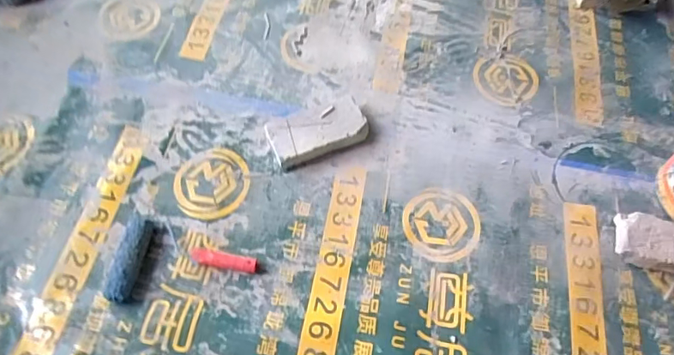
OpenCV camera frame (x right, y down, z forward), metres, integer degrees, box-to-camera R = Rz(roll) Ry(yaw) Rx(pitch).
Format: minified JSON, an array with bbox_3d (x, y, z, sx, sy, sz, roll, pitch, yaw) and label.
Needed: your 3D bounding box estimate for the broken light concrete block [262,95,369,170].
[{"bbox_3d":[-0.040,-0.103,1.061,0.219,0.045,0.119,-19,65,-12],"label":"broken light concrete block"}]

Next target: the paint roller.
[{"bbox_3d":[-0.310,0.174,0.898,0.272,0.047,0.168,21,64,8],"label":"paint roller"}]

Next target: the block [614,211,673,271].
[{"bbox_3d":[0.681,0.141,0.956,0.224,0.053,0.106,16,61,7],"label":"block"}]

